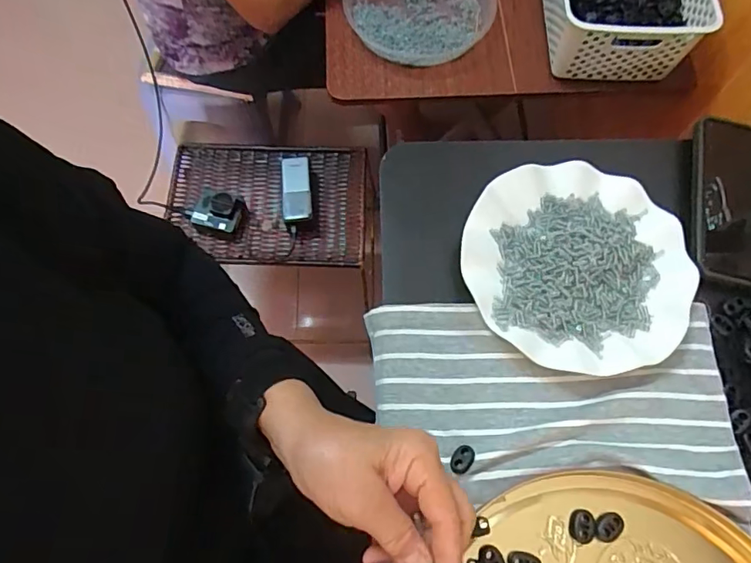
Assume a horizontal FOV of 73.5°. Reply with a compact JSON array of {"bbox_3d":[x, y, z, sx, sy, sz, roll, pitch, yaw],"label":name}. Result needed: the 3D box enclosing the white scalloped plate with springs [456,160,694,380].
[{"bbox_3d":[0.165,-0.015,0.416,0.177,0.019,0.176,23,71,9],"label":"white scalloped plate with springs"}]

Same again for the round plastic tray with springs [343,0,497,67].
[{"bbox_3d":[0.079,-0.448,0.805,0.242,0.030,0.217,-36,74,-12],"label":"round plastic tray with springs"}]

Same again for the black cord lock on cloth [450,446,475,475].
[{"bbox_3d":[0.065,0.132,0.372,0.014,0.007,0.020,36,73,14],"label":"black cord lock on cloth"}]

